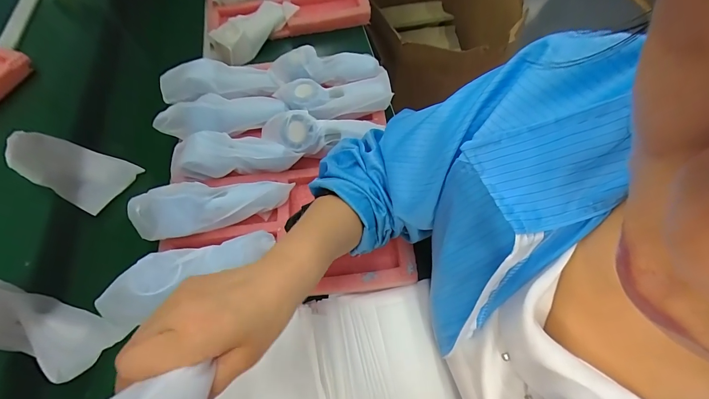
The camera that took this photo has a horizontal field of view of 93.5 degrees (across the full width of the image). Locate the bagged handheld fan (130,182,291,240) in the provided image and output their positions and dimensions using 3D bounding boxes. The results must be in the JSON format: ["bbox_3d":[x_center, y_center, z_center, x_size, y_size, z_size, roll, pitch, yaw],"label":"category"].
[{"bbox_3d":[-0.188,0.002,0.451,0.200,0.053,0.072,-10,59,-19],"label":"bagged handheld fan"}]

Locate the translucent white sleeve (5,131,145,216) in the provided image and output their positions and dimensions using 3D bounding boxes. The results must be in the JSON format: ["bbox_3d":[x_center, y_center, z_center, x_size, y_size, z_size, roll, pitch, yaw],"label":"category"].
[{"bbox_3d":[-0.450,-0.044,0.523,0.182,0.038,0.090,20,62,-4],"label":"translucent white sleeve"}]

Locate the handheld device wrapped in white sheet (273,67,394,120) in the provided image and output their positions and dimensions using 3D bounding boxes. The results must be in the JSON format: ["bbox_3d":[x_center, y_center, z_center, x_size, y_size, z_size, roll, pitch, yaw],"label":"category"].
[{"bbox_3d":[-0.032,-0.173,0.542,0.179,0.034,0.081,-9,60,-3],"label":"handheld device wrapped in white sheet"}]

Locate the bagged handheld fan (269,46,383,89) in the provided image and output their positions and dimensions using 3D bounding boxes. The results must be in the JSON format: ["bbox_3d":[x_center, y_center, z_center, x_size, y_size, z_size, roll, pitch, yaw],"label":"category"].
[{"bbox_3d":[-0.050,-0.227,0.570,0.188,0.039,0.059,-7,60,-2],"label":"bagged handheld fan"}]

